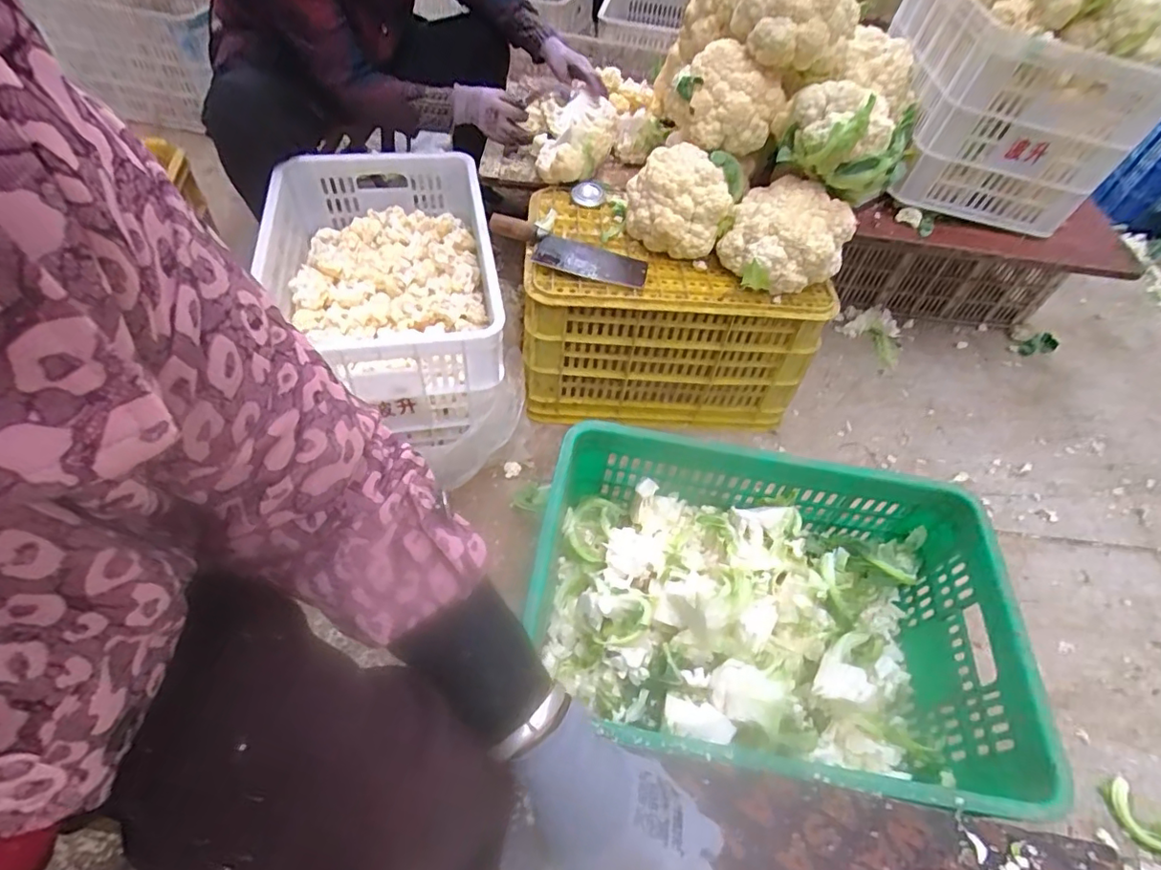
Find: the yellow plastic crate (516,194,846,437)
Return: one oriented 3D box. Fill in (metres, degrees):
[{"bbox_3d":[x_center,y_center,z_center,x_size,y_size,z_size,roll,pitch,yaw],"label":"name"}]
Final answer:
[{"bbox_3d":[0.141,-0.237,1.060,0.504,0.269,0.344,-1,54,-6],"label":"yellow plastic crate"}]

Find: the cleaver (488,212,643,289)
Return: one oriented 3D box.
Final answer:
[{"bbox_3d":[-0.028,-0.294,0.905,0.269,0.031,0.079,16,54,6],"label":"cleaver"}]

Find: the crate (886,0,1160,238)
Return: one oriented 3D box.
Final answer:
[{"bbox_3d":[0.795,-0.650,1.094,0.342,0.277,0.389,7,54,-1],"label":"crate"}]

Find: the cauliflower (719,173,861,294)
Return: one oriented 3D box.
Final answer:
[{"bbox_3d":[0.327,-0.316,0.896,0.187,0.111,0.159,24,56,12],"label":"cauliflower"}]

